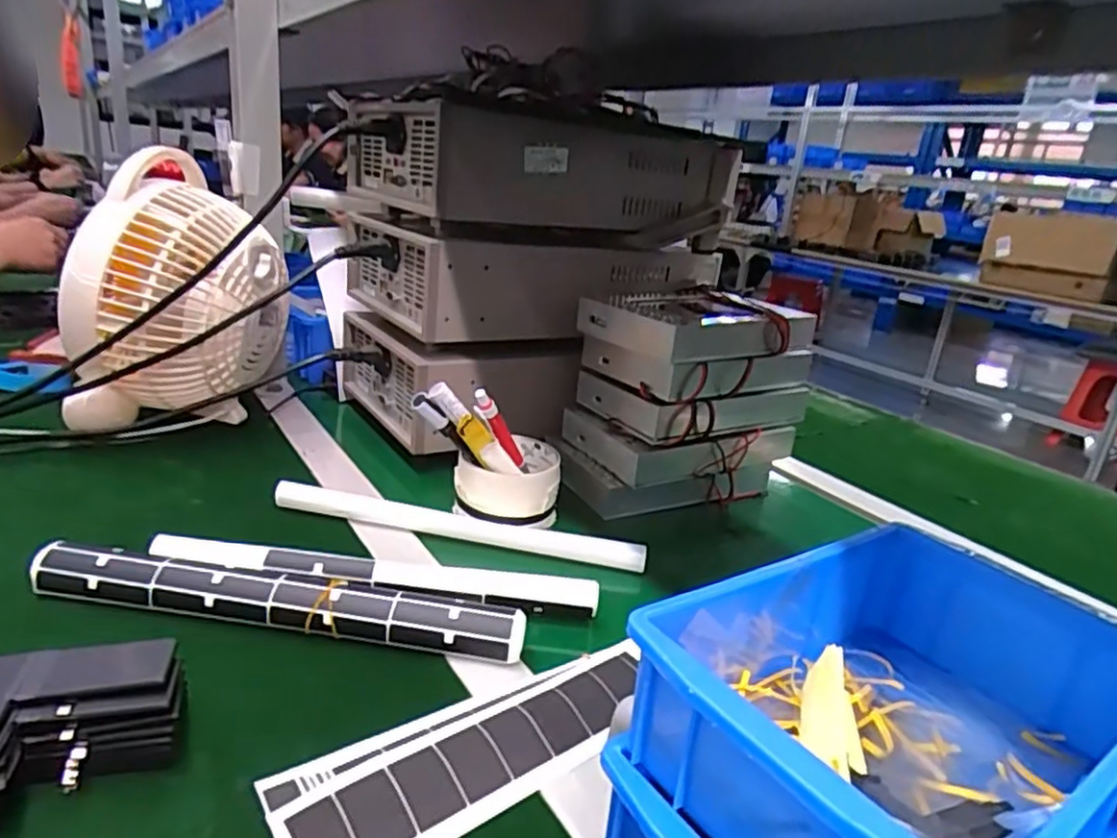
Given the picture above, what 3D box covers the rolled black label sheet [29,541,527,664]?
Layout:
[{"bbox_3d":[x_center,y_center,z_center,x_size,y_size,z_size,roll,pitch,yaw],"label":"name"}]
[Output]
[{"bbox_3d":[-0.167,0.111,0.428,0.292,0.032,0.031,8,20,2],"label":"rolled black label sheet"}]

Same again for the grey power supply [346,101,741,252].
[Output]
[{"bbox_3d":[-0.015,-0.250,0.716,0.331,0.096,0.219,-8,25,-36],"label":"grey power supply"}]

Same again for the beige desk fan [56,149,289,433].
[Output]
[{"bbox_3d":[-0.343,-0.096,0.632,0.130,0.235,0.175,9,20,5],"label":"beige desk fan"}]

